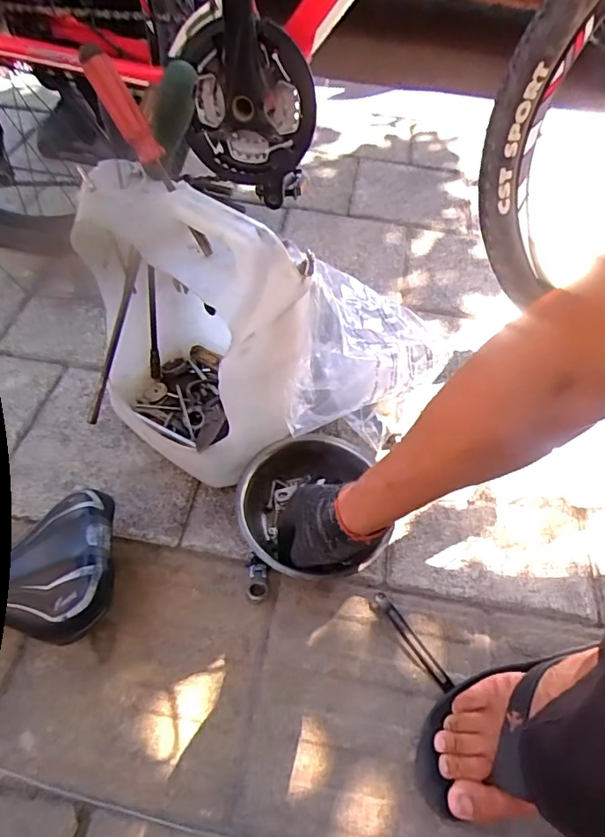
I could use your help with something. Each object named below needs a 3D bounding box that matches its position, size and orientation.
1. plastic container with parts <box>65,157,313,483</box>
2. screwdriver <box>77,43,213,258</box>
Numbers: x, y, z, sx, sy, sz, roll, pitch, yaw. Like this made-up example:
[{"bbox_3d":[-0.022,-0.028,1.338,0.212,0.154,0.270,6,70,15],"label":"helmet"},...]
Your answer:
[{"bbox_3d":[-0.123,-0.096,0.600,0.182,0.342,0.279,-36,63,-26],"label":"plastic container with parts"},{"bbox_3d":[-0.132,-0.229,0.449,0.027,0.165,0.029,2,42,46],"label":"screwdriver"}]

